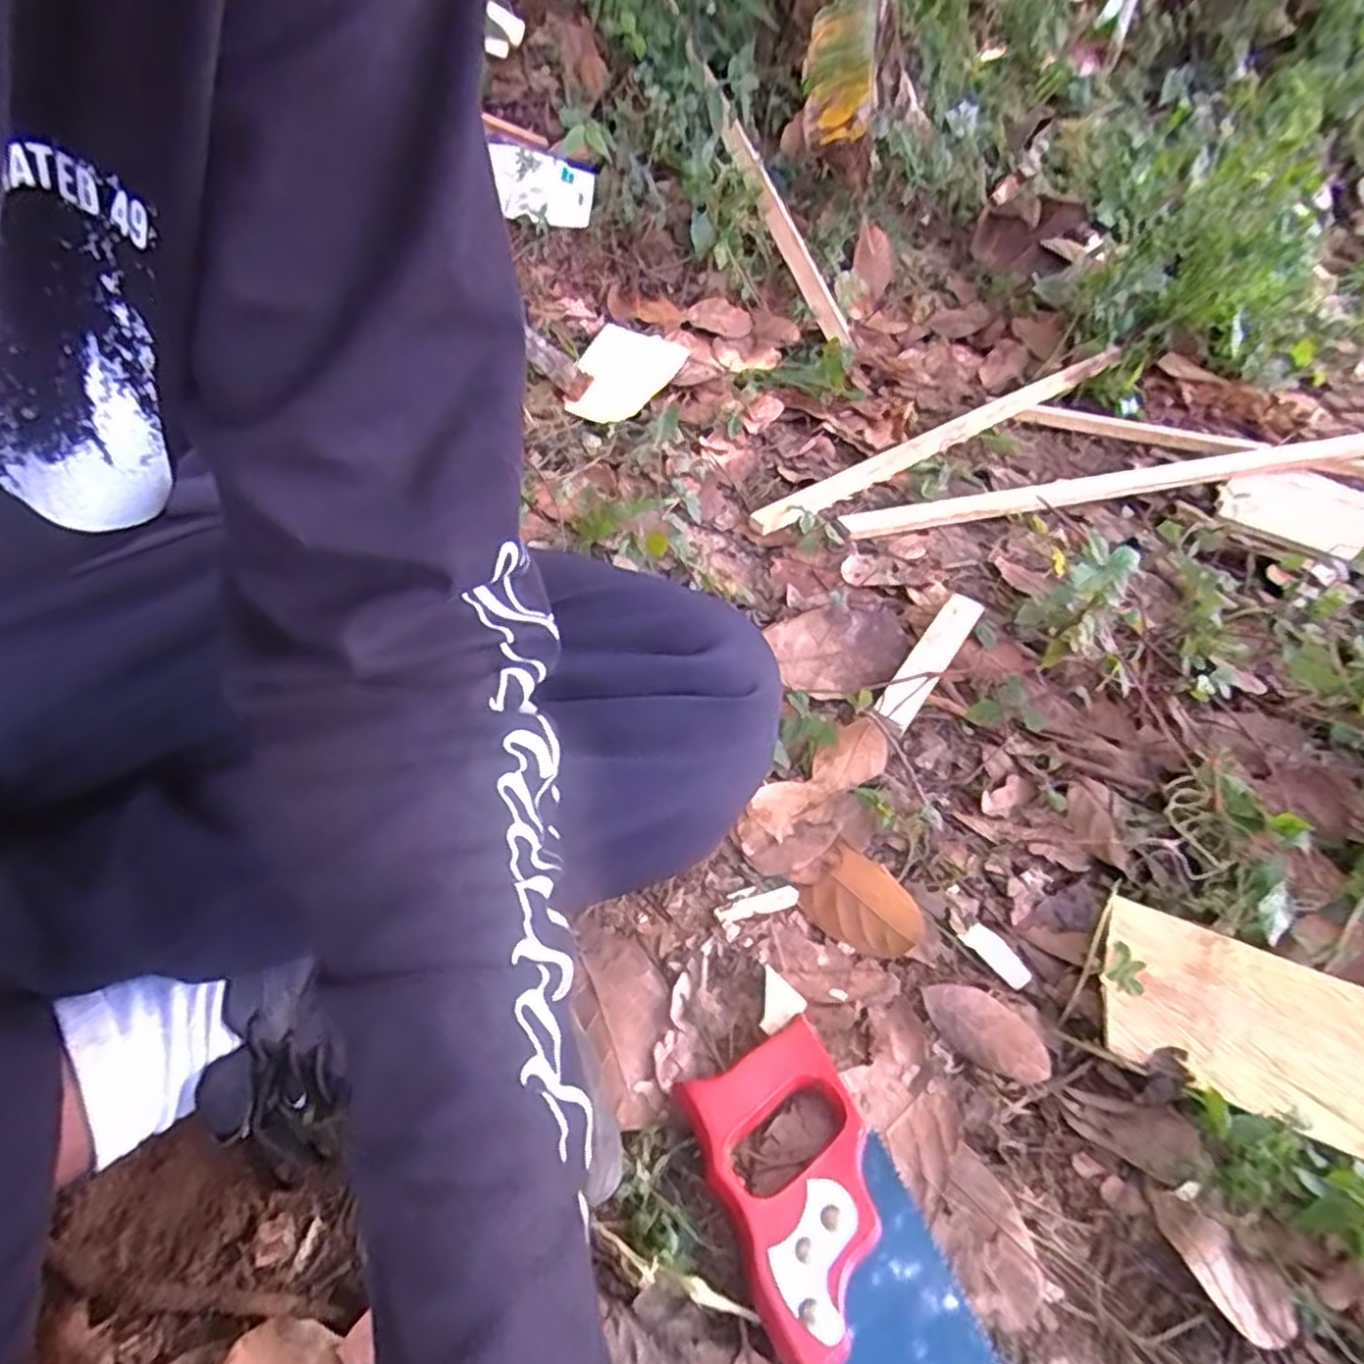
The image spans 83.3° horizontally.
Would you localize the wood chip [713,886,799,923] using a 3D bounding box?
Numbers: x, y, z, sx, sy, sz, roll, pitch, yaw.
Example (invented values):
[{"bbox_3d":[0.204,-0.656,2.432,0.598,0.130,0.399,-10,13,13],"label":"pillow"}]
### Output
[{"bbox_3d":[0.051,0.151,0.518,0.060,0.005,0.013,-10,47,-20],"label":"wood chip"}]

